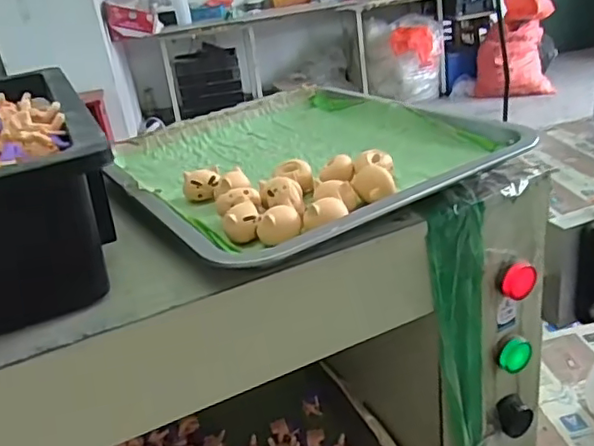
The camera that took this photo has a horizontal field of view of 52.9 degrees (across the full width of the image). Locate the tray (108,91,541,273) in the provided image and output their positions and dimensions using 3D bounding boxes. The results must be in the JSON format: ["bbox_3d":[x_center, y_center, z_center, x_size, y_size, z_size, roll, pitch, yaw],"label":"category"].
[{"bbox_3d":[-0.007,-0.055,0.489,0.251,0.037,0.297,-20,30,-26],"label":"tray"}]

